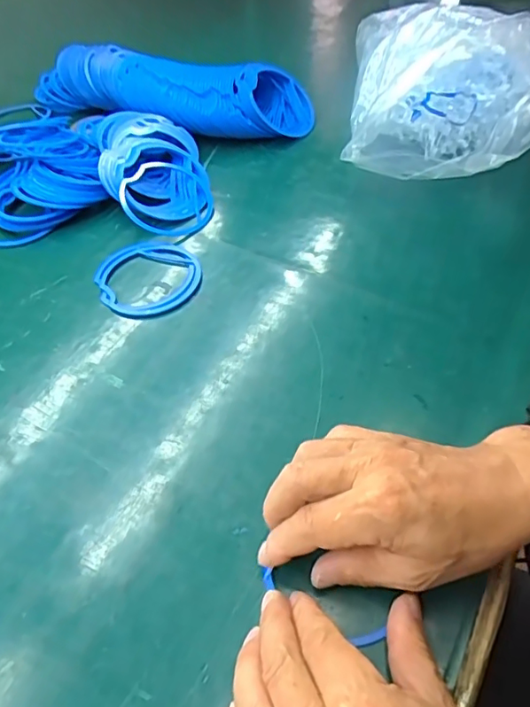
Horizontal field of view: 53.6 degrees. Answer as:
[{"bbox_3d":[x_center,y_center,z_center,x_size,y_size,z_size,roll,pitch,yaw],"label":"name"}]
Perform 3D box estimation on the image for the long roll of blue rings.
[{"bbox_3d":[-0.128,-0.336,0.665,0.380,0.064,0.115,16,54,18],"label":"long roll of blue rings"}]

